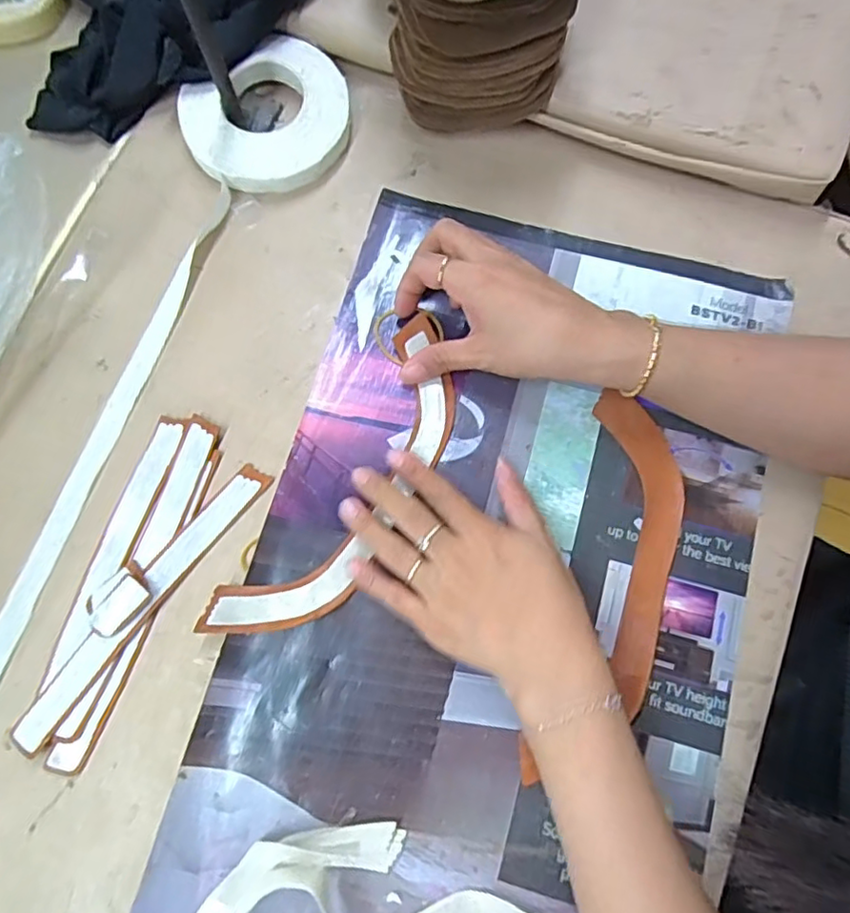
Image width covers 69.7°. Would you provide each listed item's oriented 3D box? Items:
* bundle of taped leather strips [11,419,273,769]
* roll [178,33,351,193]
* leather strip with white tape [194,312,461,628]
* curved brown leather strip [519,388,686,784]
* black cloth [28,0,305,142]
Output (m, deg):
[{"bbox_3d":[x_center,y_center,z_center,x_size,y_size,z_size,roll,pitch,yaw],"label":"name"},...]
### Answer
[{"bbox_3d":[-0.181,0.074,0.367,0.076,0.011,0.206,30,79,8],"label":"bundle of taped leather strips"},{"bbox_3d":[-0.108,-0.239,0.433,0.116,0.026,0.099,-36,78,-7],"label":"roll"},{"bbox_3d":[-0.043,0.016,0.377,0.070,0.012,0.230,29,78,8],"label":"leather strip with white tape"},{"bbox_3d":[0.112,0.076,0.363,0.063,0.005,0.225,15,77,5],"label":"curved brown leather strip"},{"bbox_3d":[-0.183,-0.328,0.434,0.223,0.069,0.139,-12,76,-2],"label":"black cloth"}]

